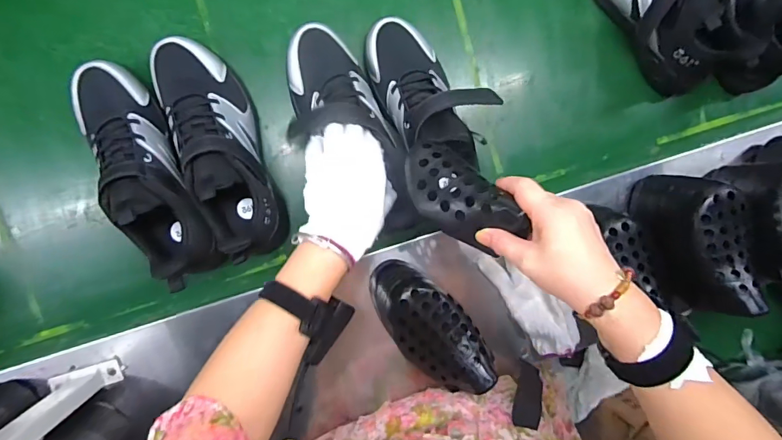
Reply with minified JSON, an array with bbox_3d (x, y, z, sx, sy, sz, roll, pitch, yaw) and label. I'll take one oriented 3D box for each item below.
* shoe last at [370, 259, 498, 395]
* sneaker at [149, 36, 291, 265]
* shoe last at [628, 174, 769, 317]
[{"bbox_3d":[0.043,0.124,0.500,0.082,0.078,0.189,-44,76,-1],"label":"shoe last"},{"bbox_3d":[-0.210,-0.091,0.530,0.098,0.120,0.289,-21,85,-4],"label":"sneaker"},{"bbox_3d":[0.367,0.025,0.536,0.069,0.151,0.164,-4,93,-8],"label":"shoe last"}]

